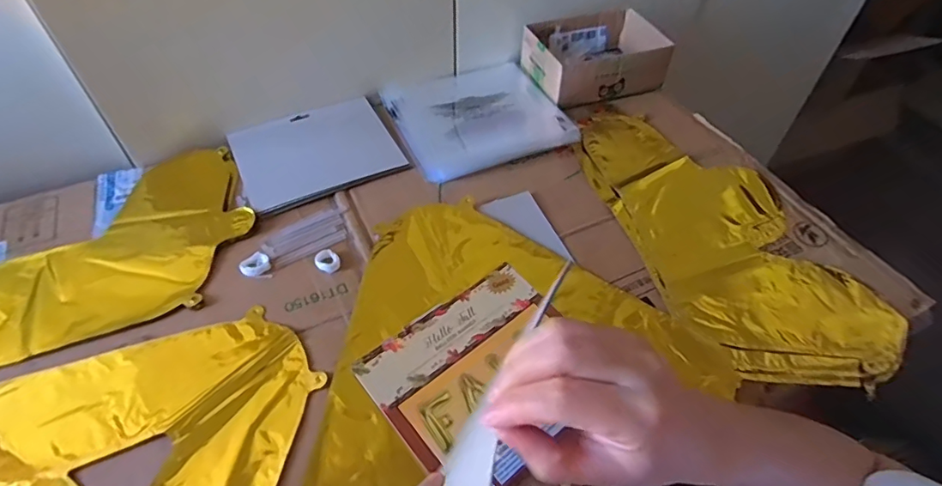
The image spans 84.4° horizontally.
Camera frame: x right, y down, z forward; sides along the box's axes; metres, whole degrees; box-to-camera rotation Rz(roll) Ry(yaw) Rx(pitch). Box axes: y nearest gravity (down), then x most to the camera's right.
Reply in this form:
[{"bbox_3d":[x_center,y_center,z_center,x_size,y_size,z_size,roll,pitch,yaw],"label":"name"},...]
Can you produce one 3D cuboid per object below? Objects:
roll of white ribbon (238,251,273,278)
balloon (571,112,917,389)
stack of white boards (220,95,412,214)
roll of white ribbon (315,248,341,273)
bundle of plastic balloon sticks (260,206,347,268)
[{"bbox_3d":[-0.227,0.024,0.547,0.030,0.007,0.031,0,51,0],"label":"roll of white ribbon"},{"bbox_3d":[0.280,-0.015,0.617,0.213,0.026,0.420,-18,53,-15],"label":"balloon"},{"bbox_3d":[-0.197,-0.119,0.662,0.187,0.008,0.158,-22,54,-18],"label":"stack of white boards"},{"bbox_3d":[-0.152,0.020,0.553,0.025,0.009,0.027,0,51,0],"label":"roll of white ribbon"},{"bbox_3d":[-0.180,-0.008,0.581,0.099,0.004,0.049,-30,57,-23],"label":"bundle of plastic balloon sticks"}]

